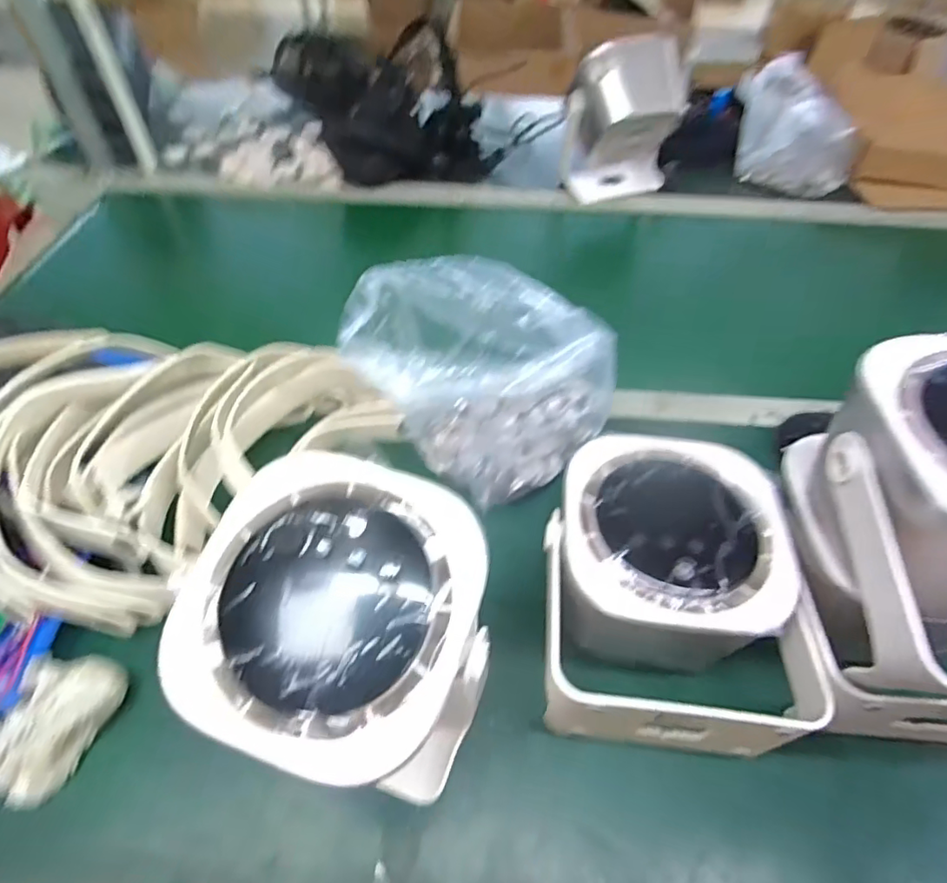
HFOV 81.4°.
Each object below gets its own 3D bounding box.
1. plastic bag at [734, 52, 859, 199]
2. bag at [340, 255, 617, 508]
[{"bbox_3d":[0.516,-0.500,0.878,0.188,0.127,0.141,20,52,15],"label":"plastic bag"},{"bbox_3d":[0.001,-0.045,0.457,0.198,0.142,0.149,21,53,16],"label":"bag"}]

